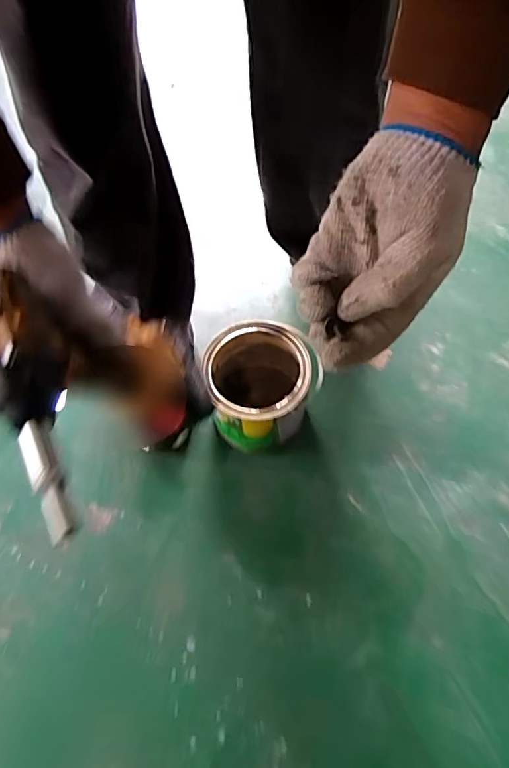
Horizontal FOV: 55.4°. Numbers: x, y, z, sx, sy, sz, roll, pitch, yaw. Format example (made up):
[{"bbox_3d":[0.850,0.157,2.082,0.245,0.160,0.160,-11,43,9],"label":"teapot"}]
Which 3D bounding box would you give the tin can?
[{"bbox_3d":[0.004,0.001,0.794,0.155,0.155,0.175,-25,67,-10],"label":"tin can"}]

